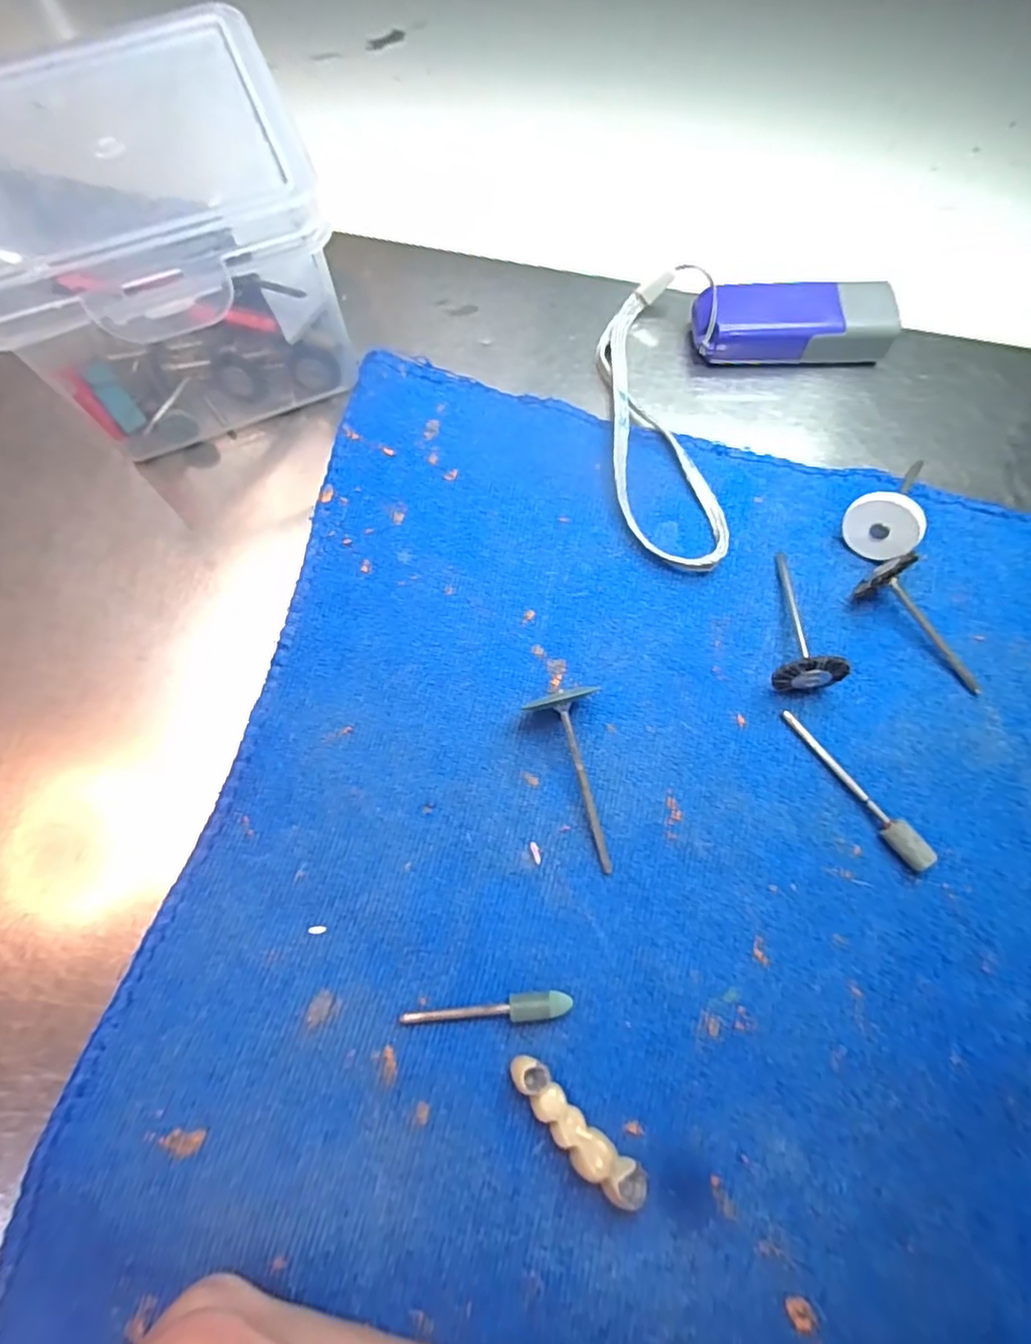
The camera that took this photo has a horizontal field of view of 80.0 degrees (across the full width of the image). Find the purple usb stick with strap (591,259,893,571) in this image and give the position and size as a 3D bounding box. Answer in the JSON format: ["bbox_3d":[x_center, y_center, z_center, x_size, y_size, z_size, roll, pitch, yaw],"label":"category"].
[{"bbox_3d":[0.059,-0.092,0.191,0.076,0.015,0.112,38,78,11],"label":"purple usb stick with strap"}]

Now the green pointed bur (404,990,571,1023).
[{"bbox_3d":[-0.007,0.080,0.147,0.040,0.007,0.006,-4,73,0],"label":"green pointed bur"}]

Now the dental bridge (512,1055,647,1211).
[{"bbox_3d":[0.014,0.103,0.138,0.038,0.009,0.009,42,78,12],"label":"dental bridge"}]

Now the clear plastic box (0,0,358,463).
[{"bbox_3d":[-0.099,-0.120,0.177,0.085,0.064,0.086,-21,74,-5],"label":"clear plastic box"}]

